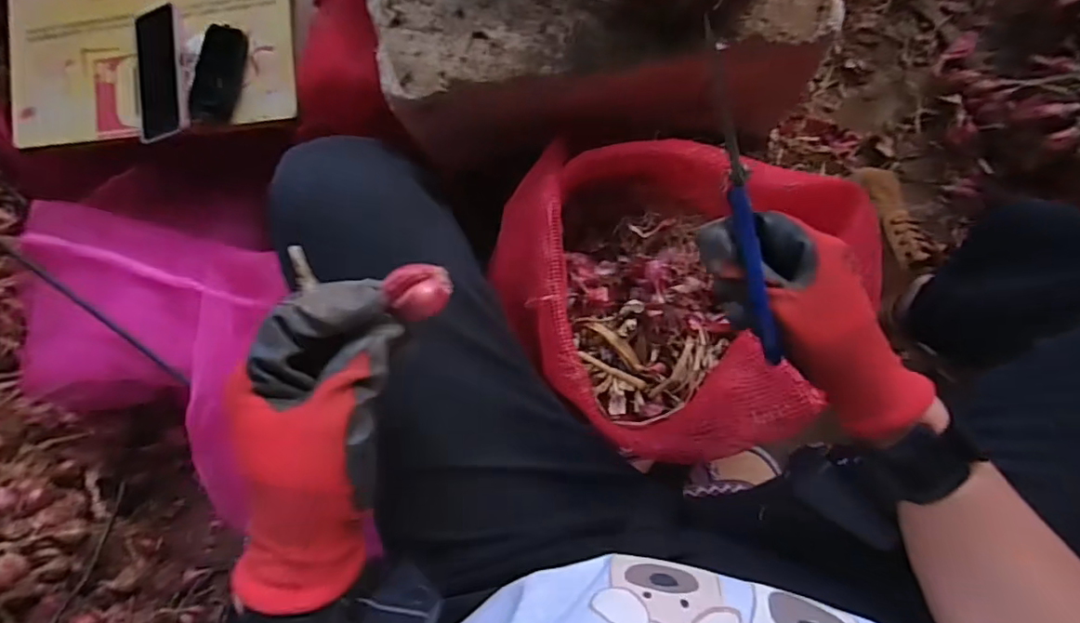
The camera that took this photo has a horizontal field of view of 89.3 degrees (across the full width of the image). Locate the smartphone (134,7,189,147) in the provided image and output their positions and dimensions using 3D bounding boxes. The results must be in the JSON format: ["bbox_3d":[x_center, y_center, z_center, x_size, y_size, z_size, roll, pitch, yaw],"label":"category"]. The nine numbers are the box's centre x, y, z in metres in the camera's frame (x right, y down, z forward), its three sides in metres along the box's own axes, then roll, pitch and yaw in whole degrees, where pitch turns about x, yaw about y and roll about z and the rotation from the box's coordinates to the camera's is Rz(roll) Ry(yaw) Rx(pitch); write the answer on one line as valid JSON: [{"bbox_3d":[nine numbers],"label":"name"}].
[{"bbox_3d":[-0.486,-0.303,0.697,0.089,0.011,0.172,-8,86,23],"label":"smartphone"}]

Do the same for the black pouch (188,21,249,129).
[{"bbox_3d":[-0.396,-0.290,0.673,0.055,0.010,0.116,12,93,-10],"label":"black pouch"}]

